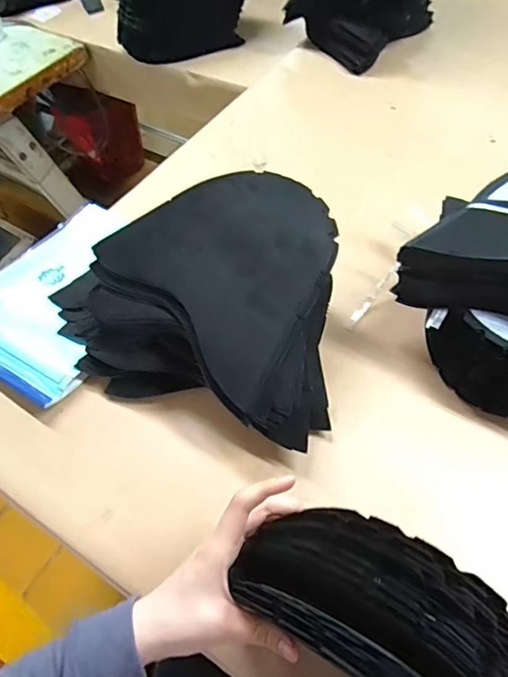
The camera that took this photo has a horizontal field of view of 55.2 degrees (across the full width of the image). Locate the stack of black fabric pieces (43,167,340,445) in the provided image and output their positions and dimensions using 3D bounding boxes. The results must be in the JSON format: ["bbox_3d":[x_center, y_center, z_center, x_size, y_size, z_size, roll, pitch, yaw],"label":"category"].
[{"bbox_3d":[-0.076,-0.058,0.573,0.375,0.148,0.269,16,58,14],"label":"stack of black fabric pieces"}]

